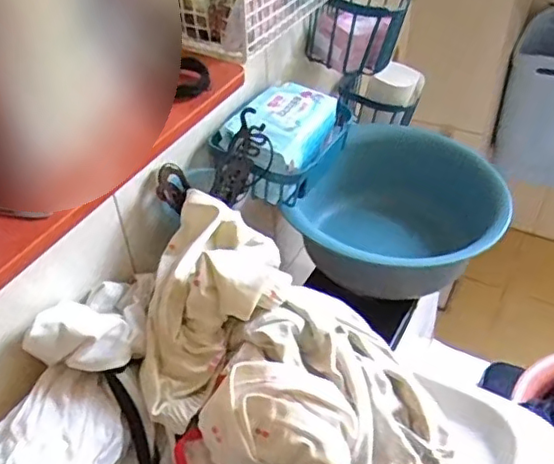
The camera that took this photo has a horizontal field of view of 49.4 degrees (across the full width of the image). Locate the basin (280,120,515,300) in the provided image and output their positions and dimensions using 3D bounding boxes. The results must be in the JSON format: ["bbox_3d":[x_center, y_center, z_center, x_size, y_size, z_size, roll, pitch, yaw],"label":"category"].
[{"bbox_3d":[0.171,-0.012,0.869,0.275,0.152,0.269,8,43,12],"label":"basin"}]

